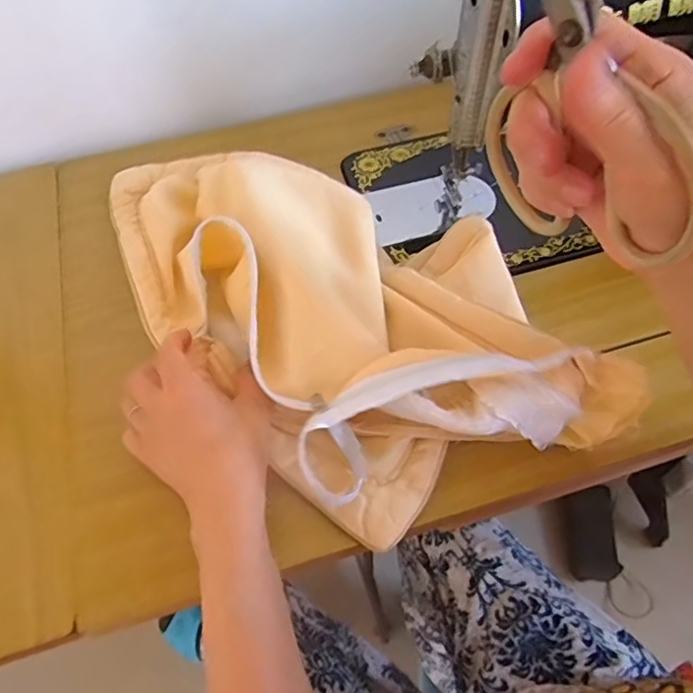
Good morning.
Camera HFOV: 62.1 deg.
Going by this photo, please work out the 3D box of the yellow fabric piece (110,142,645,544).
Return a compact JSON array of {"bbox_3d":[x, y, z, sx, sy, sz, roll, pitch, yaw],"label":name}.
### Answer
[{"bbox_3d":[-0.027,-0.041,0.401,0.402,0.097,0.195,35,64,26],"label":"yellow fabric piece"}]

